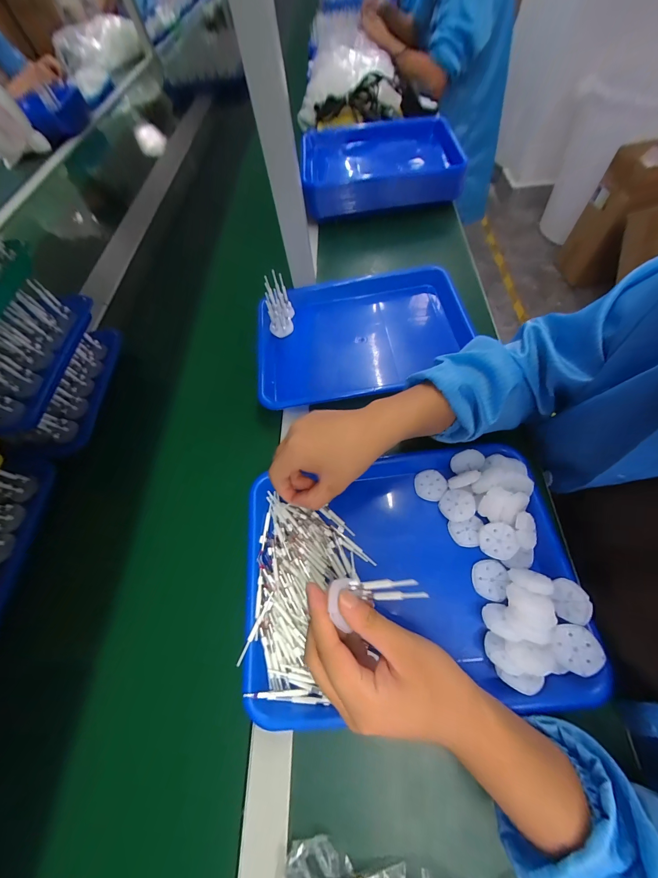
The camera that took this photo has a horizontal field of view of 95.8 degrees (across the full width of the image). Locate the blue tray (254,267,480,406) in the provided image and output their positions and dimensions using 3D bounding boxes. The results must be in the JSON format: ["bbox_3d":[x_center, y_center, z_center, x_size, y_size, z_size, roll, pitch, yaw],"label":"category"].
[{"bbox_3d":[0.053,-0.170,0.502,0.337,0.053,0.259,-8,62,2],"label":"blue tray"}]

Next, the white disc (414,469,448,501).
[{"bbox_3d":[0.125,0.056,0.369,0.037,0.008,0.037,-3,62,5],"label":"white disc"}]

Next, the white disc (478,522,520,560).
[{"bbox_3d":[0.182,0.109,0.319,0.036,0.006,0.037,-4,81,25],"label":"white disc"}]

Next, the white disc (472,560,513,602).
[{"bbox_3d":[0.170,0.146,0.312,0.034,0.011,0.039,13,65,13],"label":"white disc"}]

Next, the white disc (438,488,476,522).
[{"bbox_3d":[0.149,0.077,0.345,0.035,0.004,0.038,36,91,34],"label":"white disc"}]

